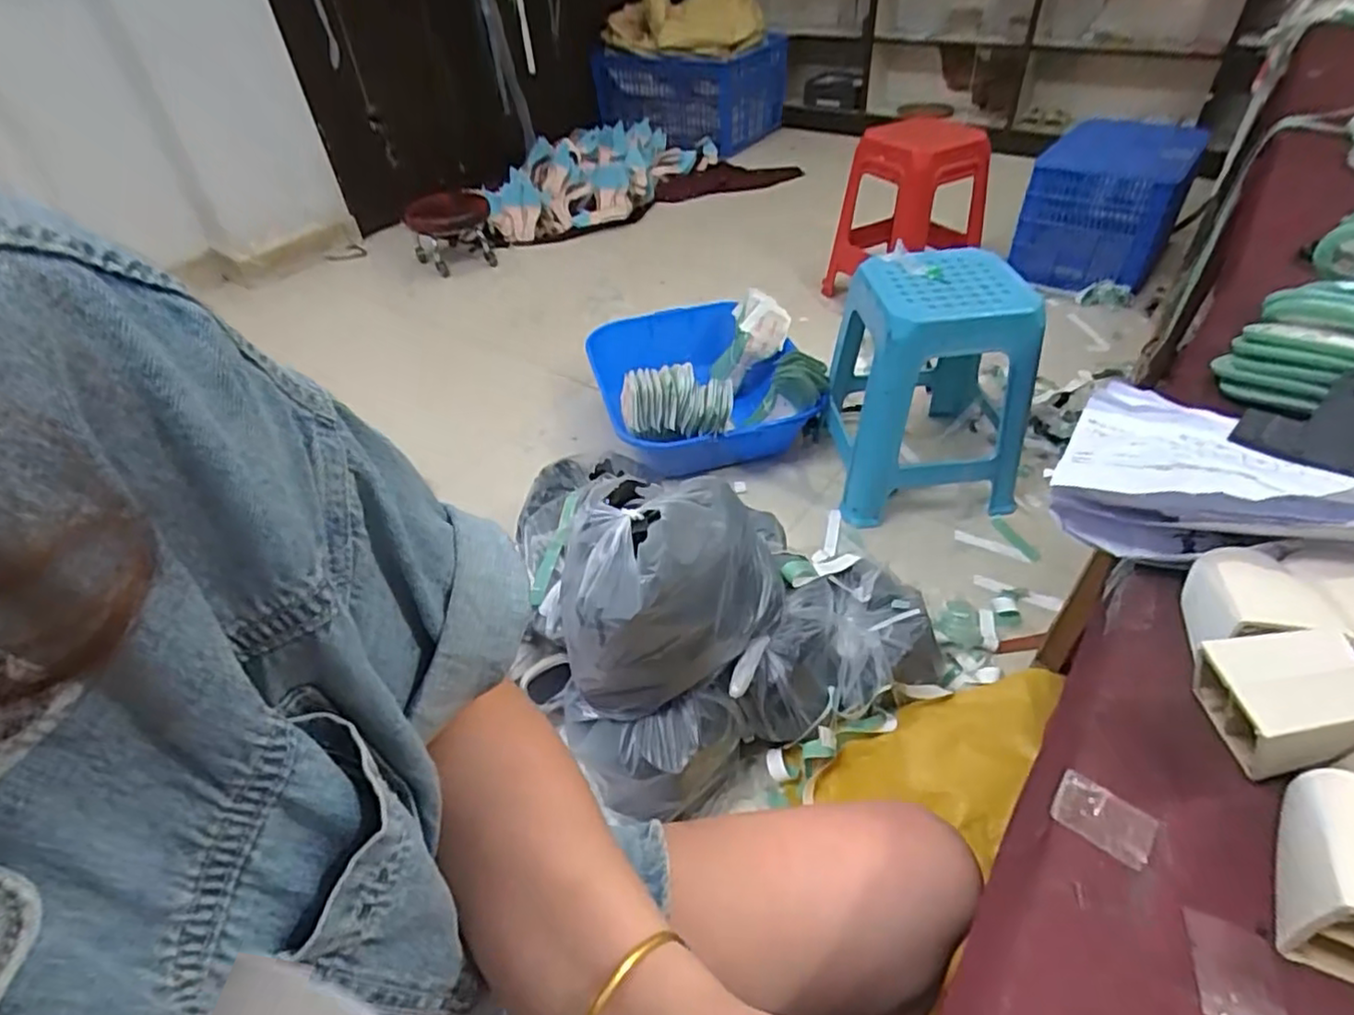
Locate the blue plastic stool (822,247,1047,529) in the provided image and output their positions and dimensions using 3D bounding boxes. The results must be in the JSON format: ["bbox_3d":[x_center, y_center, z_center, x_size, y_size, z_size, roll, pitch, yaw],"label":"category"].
[{"bbox_3d":[0.545,-0.273,1.484,0.371,0.482,0.347,-5,43,1],"label":"blue plastic stool"}]

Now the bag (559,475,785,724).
[{"bbox_3d":[-0.003,0.110,0.983,0.290,0.251,0.289,1,43,7],"label":"bag"}]

